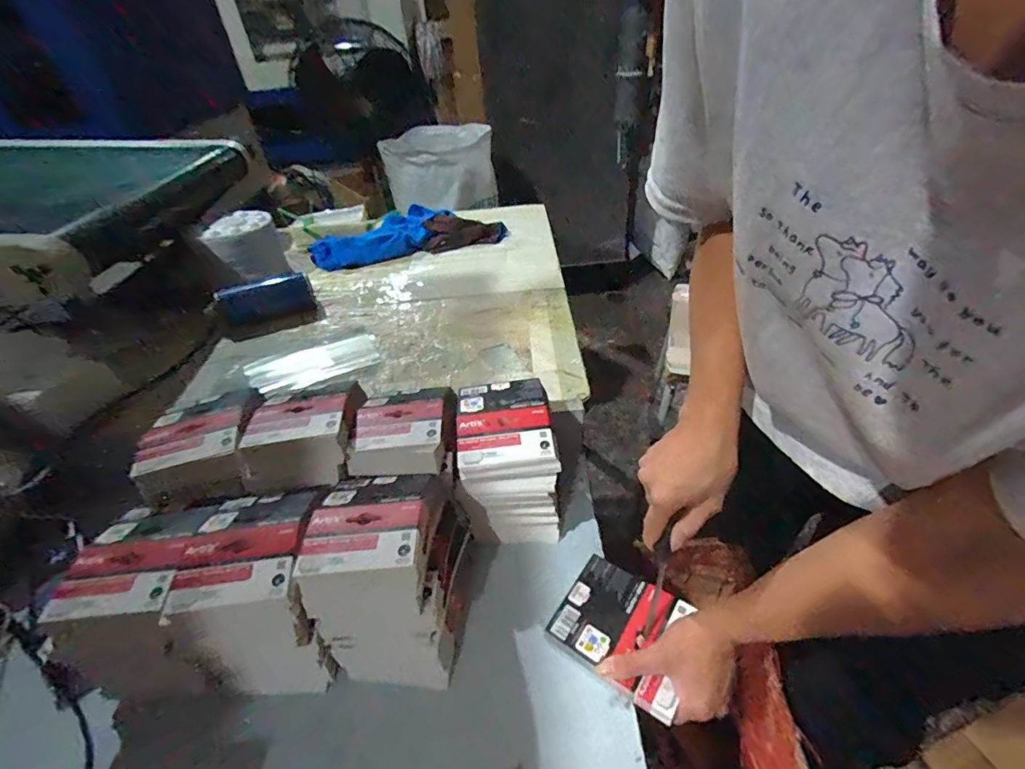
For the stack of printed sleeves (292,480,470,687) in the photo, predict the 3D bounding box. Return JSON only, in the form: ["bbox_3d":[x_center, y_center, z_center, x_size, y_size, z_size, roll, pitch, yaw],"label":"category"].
[{"bbox_3d":[-0.118,0.181,0.464,0.127,0.153,0.156,0,39,7],"label":"stack of printed sleeves"}]

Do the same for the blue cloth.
[{"bbox_3d":[-0.245,-0.361,1.121,0.432,0.061,0.214,-14,40,-10],"label":"blue cloth"}]

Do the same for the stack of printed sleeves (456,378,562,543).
[{"bbox_3d":[-0.006,0.092,0.559,0.101,0.144,0.135,-9,39,-4],"label":"stack of printed sleeves"}]

